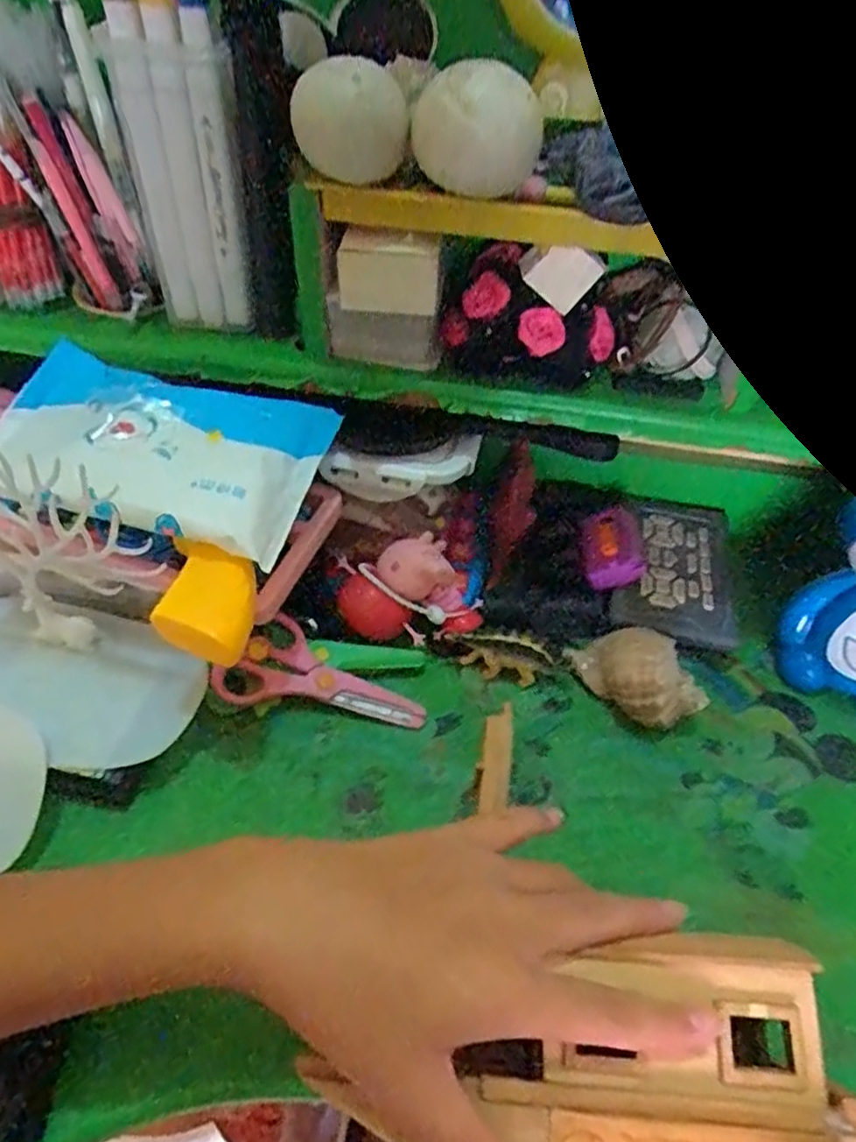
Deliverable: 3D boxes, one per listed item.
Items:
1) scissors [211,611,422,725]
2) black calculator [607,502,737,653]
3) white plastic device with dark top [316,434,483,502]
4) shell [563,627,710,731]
[{"bbox_3d":[-0.060,0.065,0.413,0.120,0.018,0.055,18,46,-5],"label":"scissors"},{"bbox_3d":[0.175,-0.008,0.492,0.082,0.016,0.138,12,46,7],"label":"black calculator"},{"bbox_3d":[-0.010,-0.058,0.411,0.098,0.028,0.032,-15,49,-18],"label":"white plastic device with dark top"},{"bbox_3d":[0.127,0.060,0.418,0.046,0.038,0.071,-18,50,-21],"label":"shell"}]

